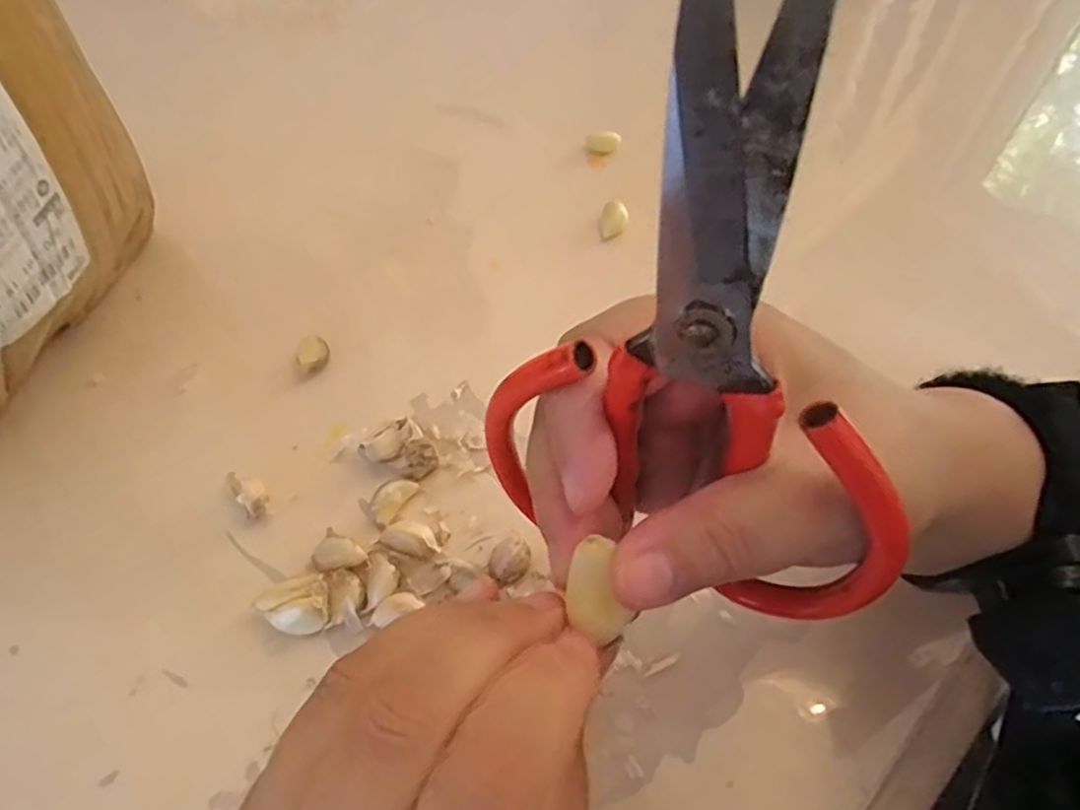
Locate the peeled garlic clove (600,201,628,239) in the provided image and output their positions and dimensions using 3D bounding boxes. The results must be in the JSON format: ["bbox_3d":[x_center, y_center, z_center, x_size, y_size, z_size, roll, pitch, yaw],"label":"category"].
[{"bbox_3d":[0.045,-0.113,0.407,0.016,0.010,0.024,2,58,3],"label":"peeled garlic clove"}]

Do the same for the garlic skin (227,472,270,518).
[{"bbox_3d":[-0.133,0.039,0.307,0.012,0.016,0.027,-38,64,-20],"label":"garlic skin"}]

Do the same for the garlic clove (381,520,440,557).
[{"bbox_3d":[-0.057,0.059,0.294,0.026,0.009,0.013,6,58,5],"label":"garlic clove"}]

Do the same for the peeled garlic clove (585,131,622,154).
[{"bbox_3d":[0.042,-0.177,0.450,0.023,0.009,0.011,2,58,3],"label":"peeled garlic clove"}]

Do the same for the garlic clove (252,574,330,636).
[{"bbox_3d":[-0.100,0.085,0.275,0.029,0.021,0.021,-15,58,-8],"label":"garlic clove"}]

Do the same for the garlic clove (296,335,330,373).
[{"bbox_3d":[-0.120,-0.027,0.353,0.017,0.008,0.021,-24,60,-13],"label":"garlic clove"}]

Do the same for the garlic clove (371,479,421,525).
[{"bbox_3d":[-0.067,0.043,0.306,0.011,0.014,0.023,30,63,19],"label":"garlic clove"}]

